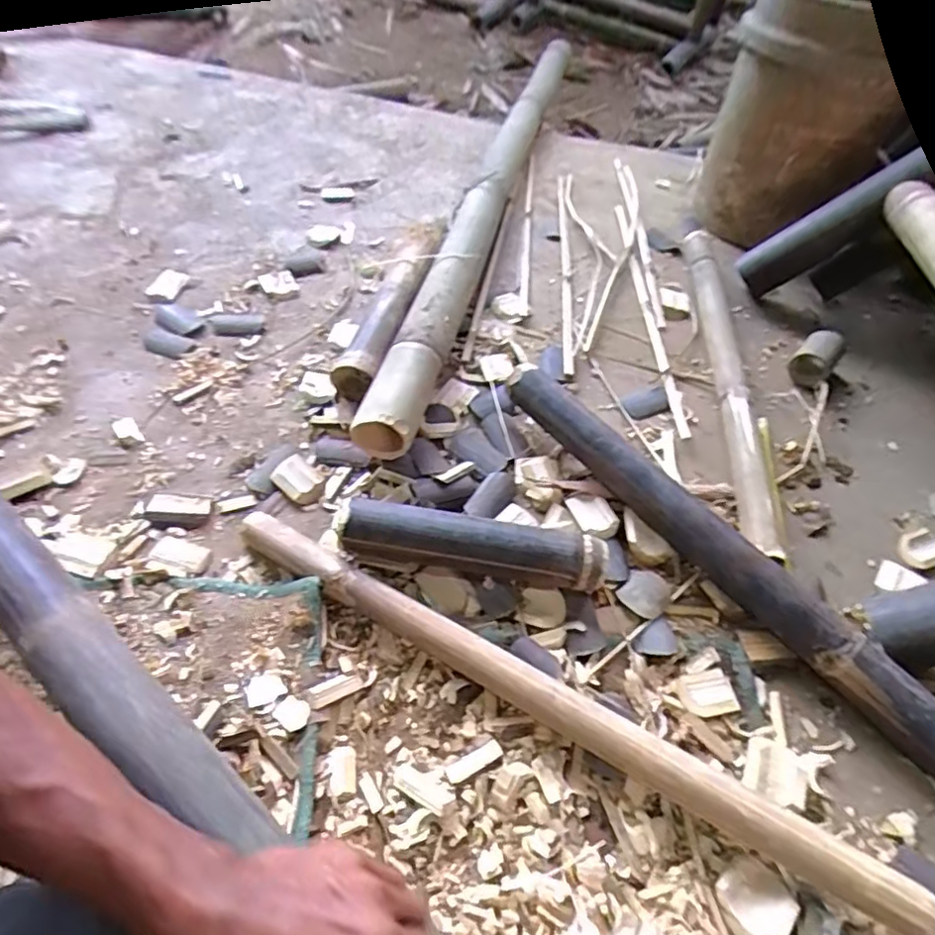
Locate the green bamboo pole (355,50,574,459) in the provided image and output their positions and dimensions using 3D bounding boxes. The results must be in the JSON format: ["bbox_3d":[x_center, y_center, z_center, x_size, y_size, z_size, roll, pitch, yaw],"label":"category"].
[{"bbox_3d":[0.049,-0.515,1.095,0.082,0.082,1.325,14,51,5],"label":"green bamboo pole"}]

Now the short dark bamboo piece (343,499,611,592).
[{"bbox_3d":[0.007,0.082,0.617,0.257,0.056,0.054,8,51,1],"label":"short dark bamboo piece"}]

